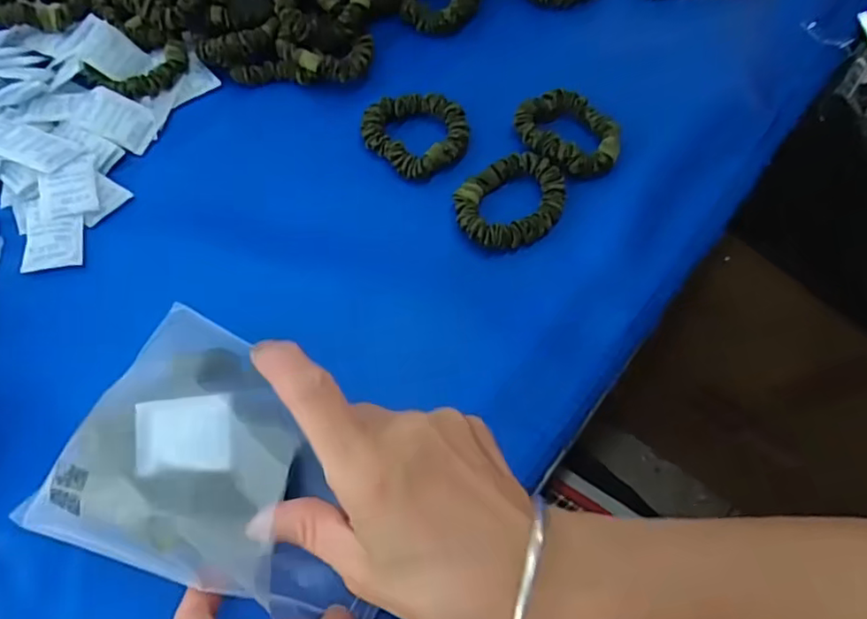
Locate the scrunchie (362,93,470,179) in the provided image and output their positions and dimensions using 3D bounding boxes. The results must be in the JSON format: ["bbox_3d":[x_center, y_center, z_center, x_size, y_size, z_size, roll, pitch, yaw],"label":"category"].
[{"bbox_3d":[-0.012,-0.118,0.386,0.068,0.010,0.061,36,70,14],"label":"scrunchie"}]

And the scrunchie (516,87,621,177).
[{"bbox_3d":[0.090,-0.115,0.387,0.053,0.016,0.068,-29,70,-13],"label":"scrunchie"}]

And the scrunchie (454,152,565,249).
[{"bbox_3d":[0.049,-0.067,0.365,0.075,0.015,0.054,-36,72,-16],"label":"scrunchie"}]

